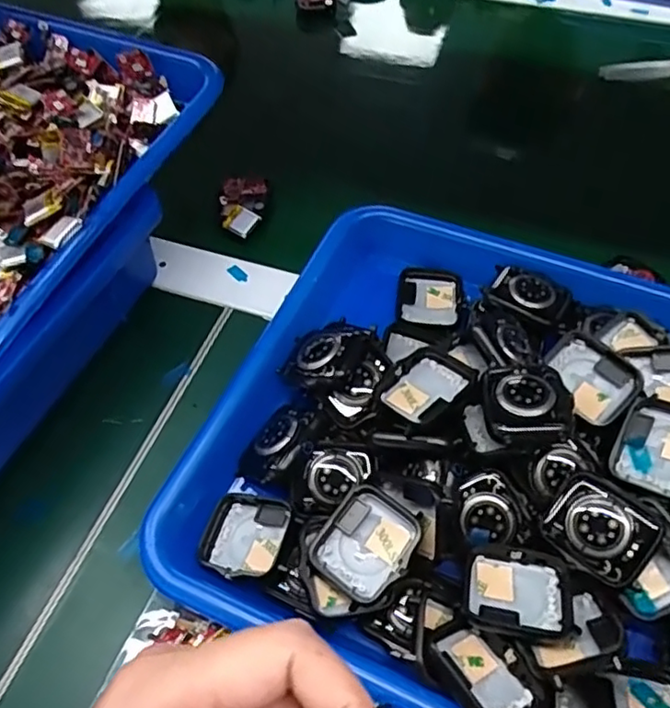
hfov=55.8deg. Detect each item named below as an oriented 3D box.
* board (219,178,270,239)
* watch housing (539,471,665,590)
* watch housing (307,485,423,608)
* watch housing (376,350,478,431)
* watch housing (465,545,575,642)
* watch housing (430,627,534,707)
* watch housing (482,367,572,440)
[{"bbox_3d":[-0.063,-0.101,0.434,0.028,0.014,0.048,4,54,5],"label":"board"},{"bbox_3d":[0.109,0.072,0.259,0.040,0.008,0.033,37,85,30],"label":"watch housing"},{"bbox_3d":[0.014,0.078,0.263,0.036,0.010,0.041,29,60,21],"label":"watch housing"},{"bbox_3d":[0.043,0.016,0.296,0.034,0.017,0.044,37,63,25],"label":"watch housing"},{"bbox_3d":[0.074,0.096,0.255,0.041,0.010,0.035,10,55,9],"label":"watch housing"},{"bbox_3d":[0.053,0.123,0.237,0.033,0.011,0.036,1,34,-49],"label":"watch housing"},{"bbox_3d":[0.082,0.019,0.274,0.035,0.007,0.040,-8,45,13],"label":"watch housing"}]

